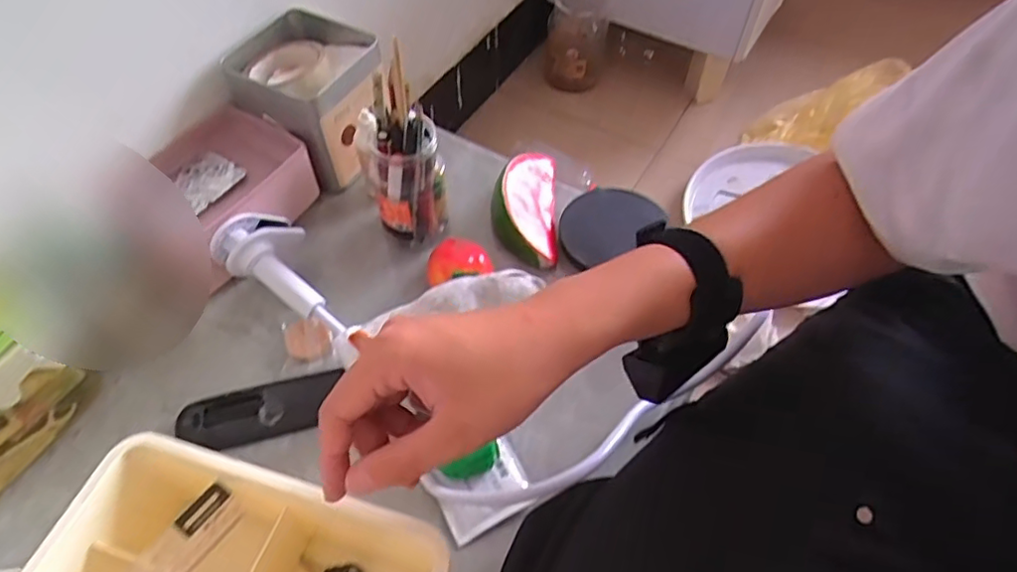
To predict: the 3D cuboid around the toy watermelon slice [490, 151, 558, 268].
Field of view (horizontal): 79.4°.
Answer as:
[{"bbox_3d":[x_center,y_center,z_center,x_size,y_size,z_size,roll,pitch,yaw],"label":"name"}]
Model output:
[{"bbox_3d":[0.017,-0.086,0.630,0.066,0.041,0.136,2,56,0],"label":"toy watermelon slice"}]

